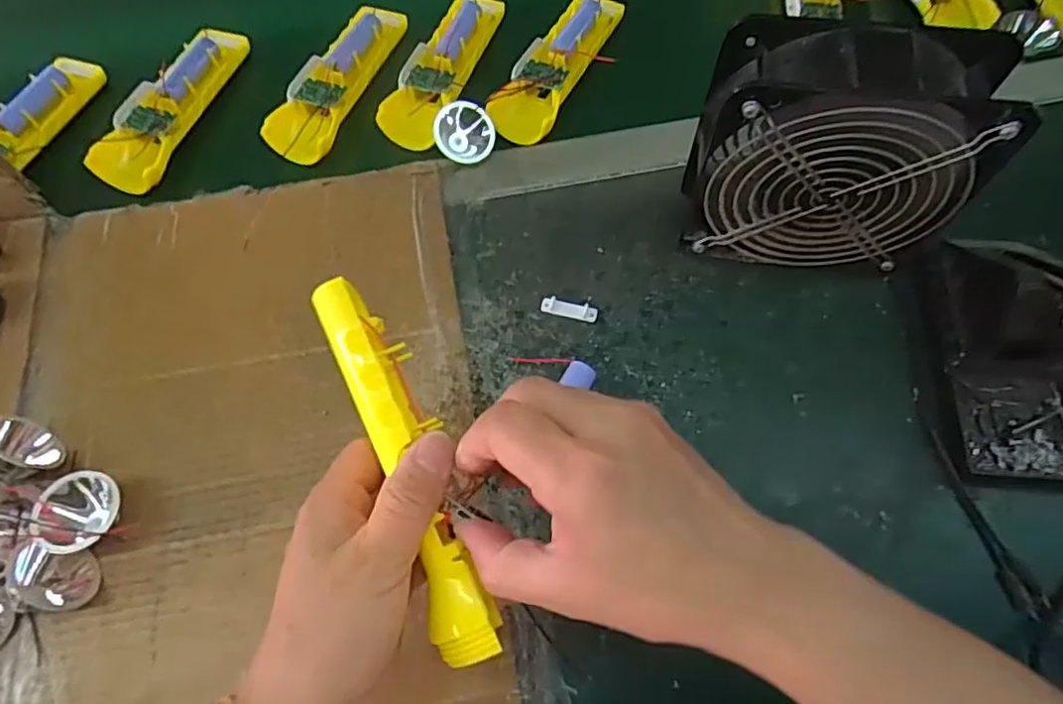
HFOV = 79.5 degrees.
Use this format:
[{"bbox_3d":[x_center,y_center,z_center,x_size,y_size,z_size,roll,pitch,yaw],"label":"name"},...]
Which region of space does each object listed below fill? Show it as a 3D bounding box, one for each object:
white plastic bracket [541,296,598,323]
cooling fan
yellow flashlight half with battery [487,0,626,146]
[{"bbox_3d":[0.025,-0.028,0.427,0.037,0.006,0.011,13,66,7],"label":"white plastic bracket"},{"bbox_3d":[0.167,-0.109,0.377,0.149,0.160,0.061,9,68,4],"label":"cooling fan"},{"bbox_3d":[0.018,-0.220,0.489,0.047,0.021,0.147,23,68,12],"label":"yellow flashlight half with battery"}]

